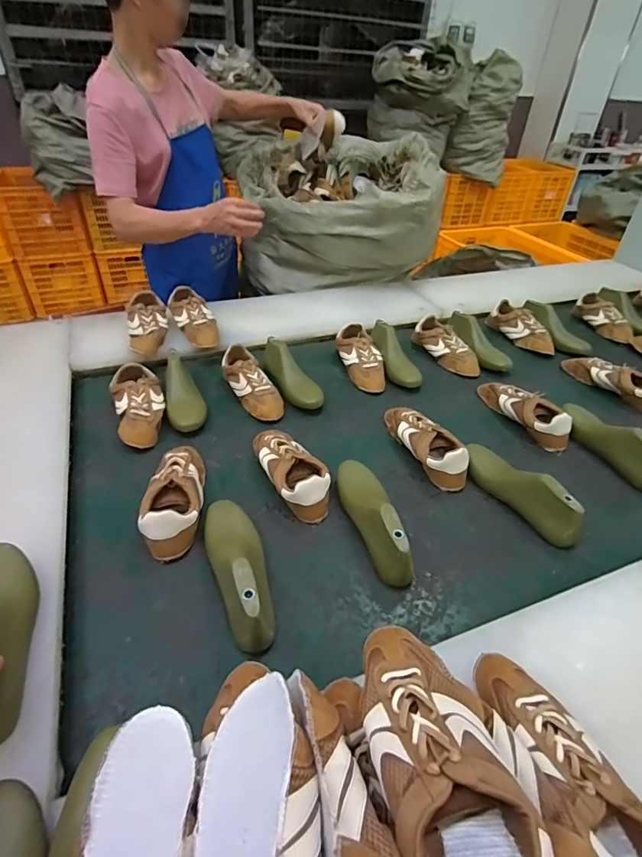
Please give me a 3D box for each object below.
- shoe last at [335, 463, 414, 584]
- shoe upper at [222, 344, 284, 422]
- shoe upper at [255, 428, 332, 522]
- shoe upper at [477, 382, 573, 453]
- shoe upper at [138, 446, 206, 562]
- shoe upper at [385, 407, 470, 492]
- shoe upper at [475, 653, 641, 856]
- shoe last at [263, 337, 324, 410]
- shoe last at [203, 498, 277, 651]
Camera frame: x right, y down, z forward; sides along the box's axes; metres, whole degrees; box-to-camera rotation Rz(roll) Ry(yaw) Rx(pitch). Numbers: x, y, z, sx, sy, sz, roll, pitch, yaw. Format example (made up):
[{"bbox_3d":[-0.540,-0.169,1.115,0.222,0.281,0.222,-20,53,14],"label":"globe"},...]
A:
[{"bbox_3d":[0.081,0.129,0.726,0.077,0.082,0.244,-7,42,-12],"label":"shoe last"},{"bbox_3d":[-0.159,-0.105,1.015,0.077,0.067,0.223,-19,45,-23],"label":"shoe upper"},{"bbox_3d":[-0.062,0.069,0.822,0.095,0.079,0.236,-21,46,-25],"label":"shoe upper"},{"bbox_3d":[0.449,-0.049,0.999,0.084,0.072,0.237,-11,43,-16],"label":"shoe upper"},{"bbox_3d":[-0.242,0.104,0.755,0.085,0.074,0.224,-1,41,-5],"label":"shoe upper"},{"bbox_3d":[0.208,0.018,0.893,0.087,0.067,0.238,-11,43,-16],"label":"shoe upper"},{"bbox_3d":[0.229,0.330,0.434,0.089,0.081,0.234,-12,43,-17],"label":"shoe upper"},{"bbox_3d":[-0.071,-0.133,1.048,0.078,0.079,0.236,-15,44,-20],"label":"shoe last"},{"bbox_3d":[-0.119,0.188,0.648,0.081,0.086,0.249,-11,43,-16],"label":"shoe last"}]

